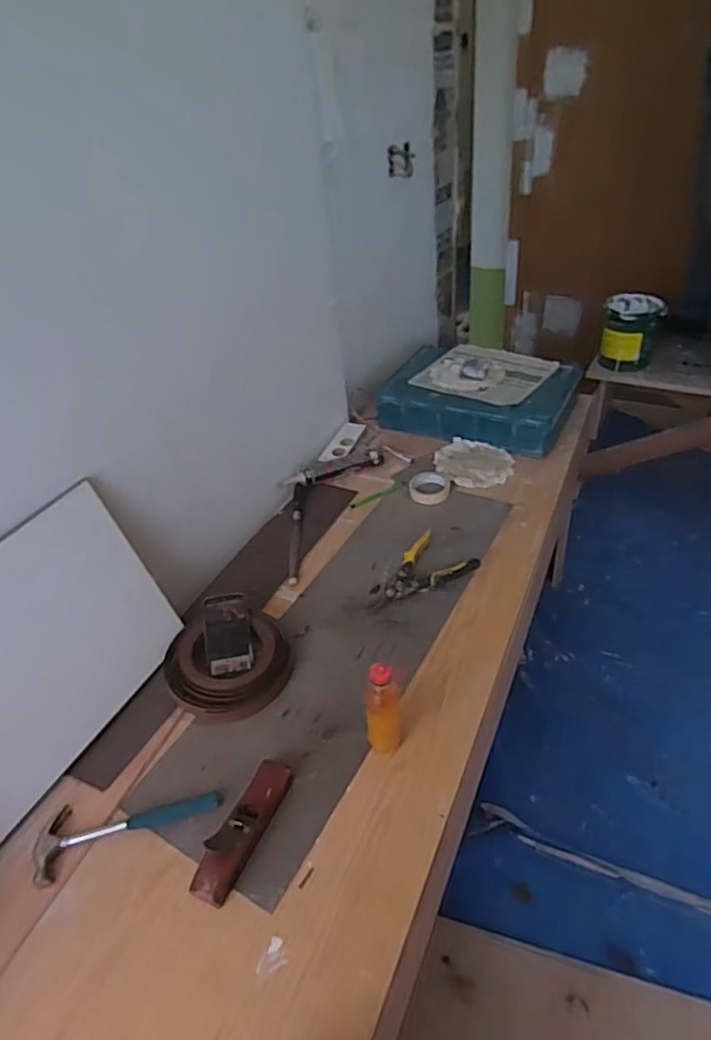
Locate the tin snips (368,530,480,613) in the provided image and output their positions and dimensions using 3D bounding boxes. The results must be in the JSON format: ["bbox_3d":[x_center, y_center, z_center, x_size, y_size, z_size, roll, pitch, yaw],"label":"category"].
[{"bbox_3d":[0.123,0.114,1.247,0.224,0.036,0.133,-32,44,-29],"label":"tin snips"}]

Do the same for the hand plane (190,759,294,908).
[{"bbox_3d":[-0.156,0.419,0.872,0.051,0.054,0.195,12,41,23],"label":"hand plane"}]

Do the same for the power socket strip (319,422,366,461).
[{"bbox_3d":[-0.028,-0.199,1.651,0.053,0.033,0.195,17,43,27],"label":"power socket strip"}]

